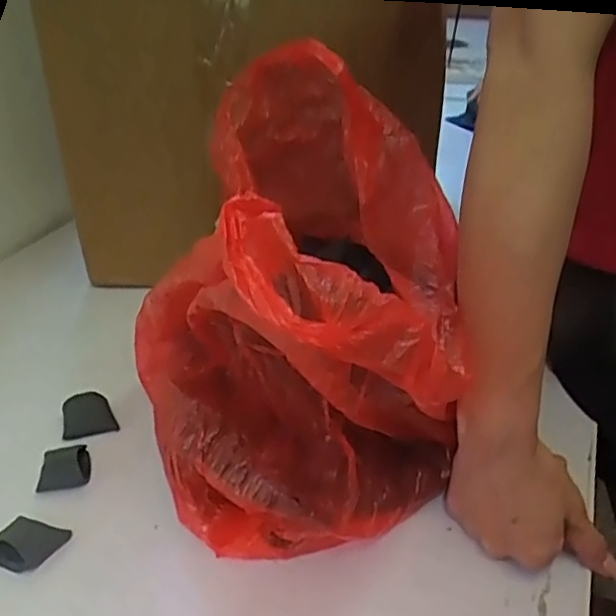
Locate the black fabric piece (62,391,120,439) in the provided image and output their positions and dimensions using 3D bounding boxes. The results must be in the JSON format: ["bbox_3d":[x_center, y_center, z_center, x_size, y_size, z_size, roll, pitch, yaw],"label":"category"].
[{"bbox_3d":[-0.181,0.087,0.539,0.042,0.015,0.038,-8,33,-11],"label":"black fabric piece"}]

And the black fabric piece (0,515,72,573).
[{"bbox_3d":[-0.188,0.156,0.437,0.038,0.017,0.038,11,34,18],"label":"black fabric piece"}]

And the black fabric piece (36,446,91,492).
[{"bbox_3d":[-0.186,0.119,0.498,0.036,0.015,0.041,-6,33,-7],"label":"black fabric piece"}]

